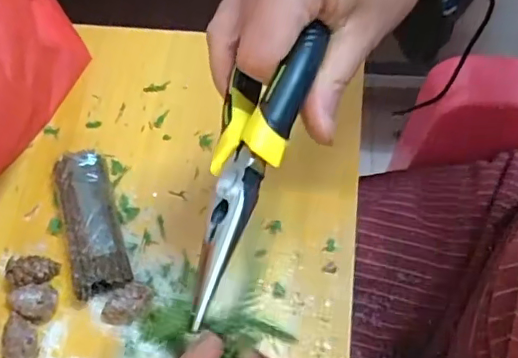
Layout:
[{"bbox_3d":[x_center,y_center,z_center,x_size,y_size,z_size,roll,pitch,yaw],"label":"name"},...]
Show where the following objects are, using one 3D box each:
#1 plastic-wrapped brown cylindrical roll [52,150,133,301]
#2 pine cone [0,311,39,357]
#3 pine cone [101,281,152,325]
[{"bbox_3d":[-0.121,0.030,0.406,0.039,0.027,0.109,-20,66,-6],"label":"plastic-wrapped brown cylindrical roll"},{"bbox_3d":[-0.156,0.106,0.375,0.019,0.023,0.033,-15,65,-4],"label":"pine cone"},{"bbox_3d":[-0.089,0.085,0.380,0.036,0.016,0.022,-39,69,-14],"label":"pine cone"}]

